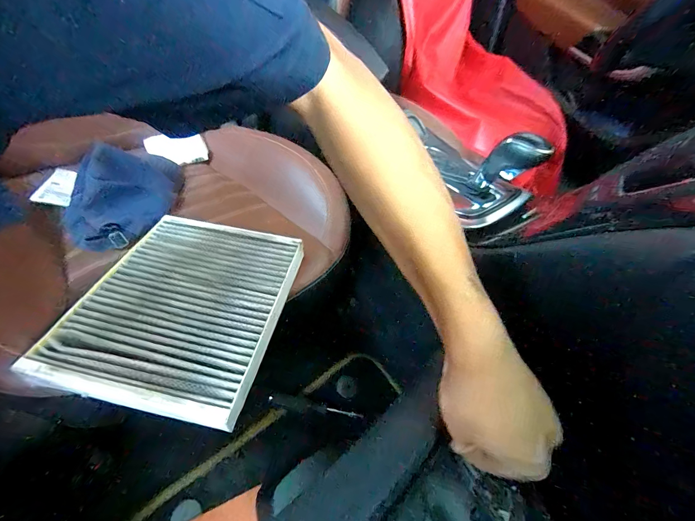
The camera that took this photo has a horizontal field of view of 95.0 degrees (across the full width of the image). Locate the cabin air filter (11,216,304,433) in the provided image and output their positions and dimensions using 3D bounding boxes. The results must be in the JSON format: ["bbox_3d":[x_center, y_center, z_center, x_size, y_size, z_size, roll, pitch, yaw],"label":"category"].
[{"bbox_3d":[-0.181,0.043,0.364,0.204,0.030,0.231,11,50,5],"label":"cabin air filter"}]

